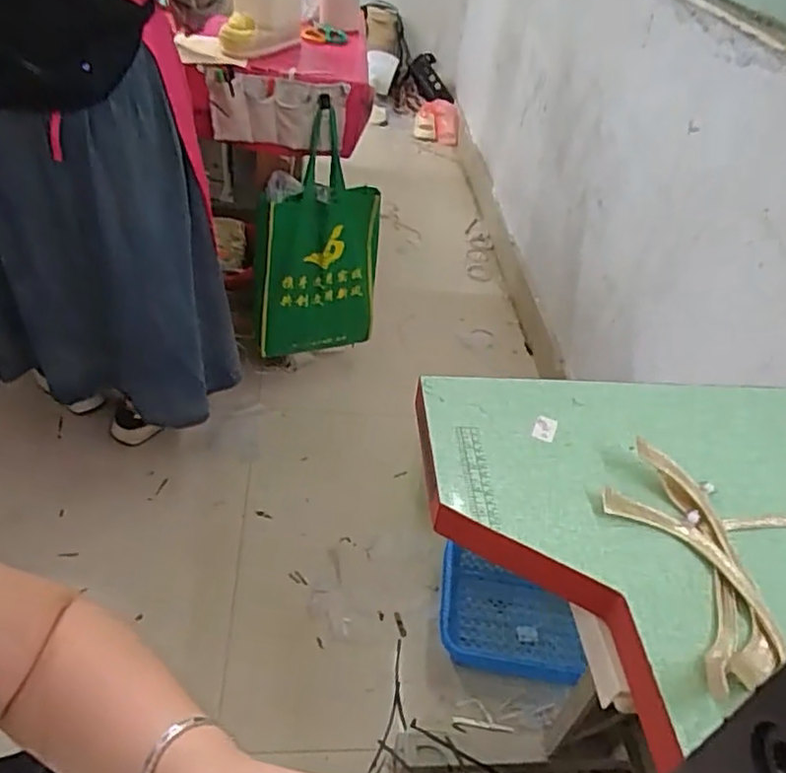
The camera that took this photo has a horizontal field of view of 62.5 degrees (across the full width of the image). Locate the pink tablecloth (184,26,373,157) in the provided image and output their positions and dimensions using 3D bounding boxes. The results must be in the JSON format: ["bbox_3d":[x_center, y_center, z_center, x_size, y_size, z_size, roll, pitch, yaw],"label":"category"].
[{"bbox_3d":[-0.239,-0.656,1.420,0.361,0.151,0.333,2,41,-8],"label":"pink tablecloth"}]

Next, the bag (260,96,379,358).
[{"bbox_3d":[-0.172,-0.307,1.484,0.275,0.502,0.102,-8,44,-18],"label":"bag"}]

